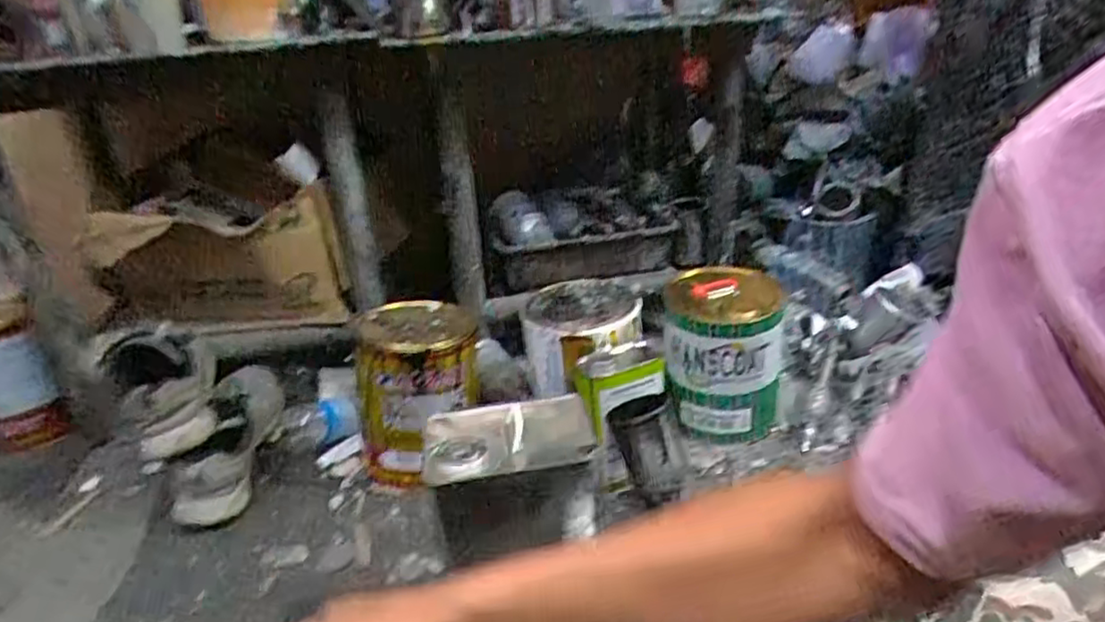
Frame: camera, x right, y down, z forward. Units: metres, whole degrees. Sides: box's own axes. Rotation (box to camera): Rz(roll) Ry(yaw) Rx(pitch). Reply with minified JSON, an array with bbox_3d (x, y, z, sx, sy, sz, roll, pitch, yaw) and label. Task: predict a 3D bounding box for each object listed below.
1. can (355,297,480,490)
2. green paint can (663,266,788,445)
[{"bbox_3d":[-0.191,0.113,0.973,0.170,0.213,0.164,-7,26,-5],"label":"can"},{"bbox_3d":[0.249,0.068,1.010,0.157,0.215,0.155,2,27,12],"label":"green paint can"}]

